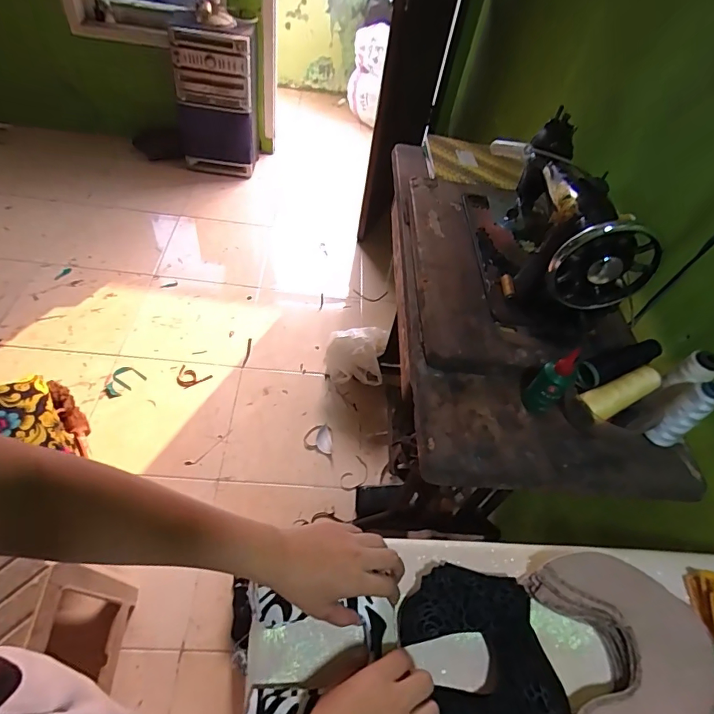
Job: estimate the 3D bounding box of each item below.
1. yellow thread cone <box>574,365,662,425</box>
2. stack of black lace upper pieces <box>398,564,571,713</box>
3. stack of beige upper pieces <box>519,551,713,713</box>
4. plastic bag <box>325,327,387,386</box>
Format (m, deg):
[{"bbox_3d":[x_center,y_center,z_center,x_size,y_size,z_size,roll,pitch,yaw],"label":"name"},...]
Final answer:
[{"bbox_3d":[0.358,0.054,0.619,0.114,0.050,0.038,-27,56,0],"label":"yellow thread cone"},{"bbox_3d":[0.116,0.286,0.424,0.128,0.028,0.161,-3,51,-13],"label":"stack of black lace upper pieces"},{"bbox_3d":[0.263,0.288,0.440,0.164,0.033,0.172,3,50,-8],"label":"stack of beige upper pieces"},{"bbox_3d":[-0.005,-0.007,1.508,0.190,0.174,0.175,10,50,-3],"label":"plastic bag"}]

